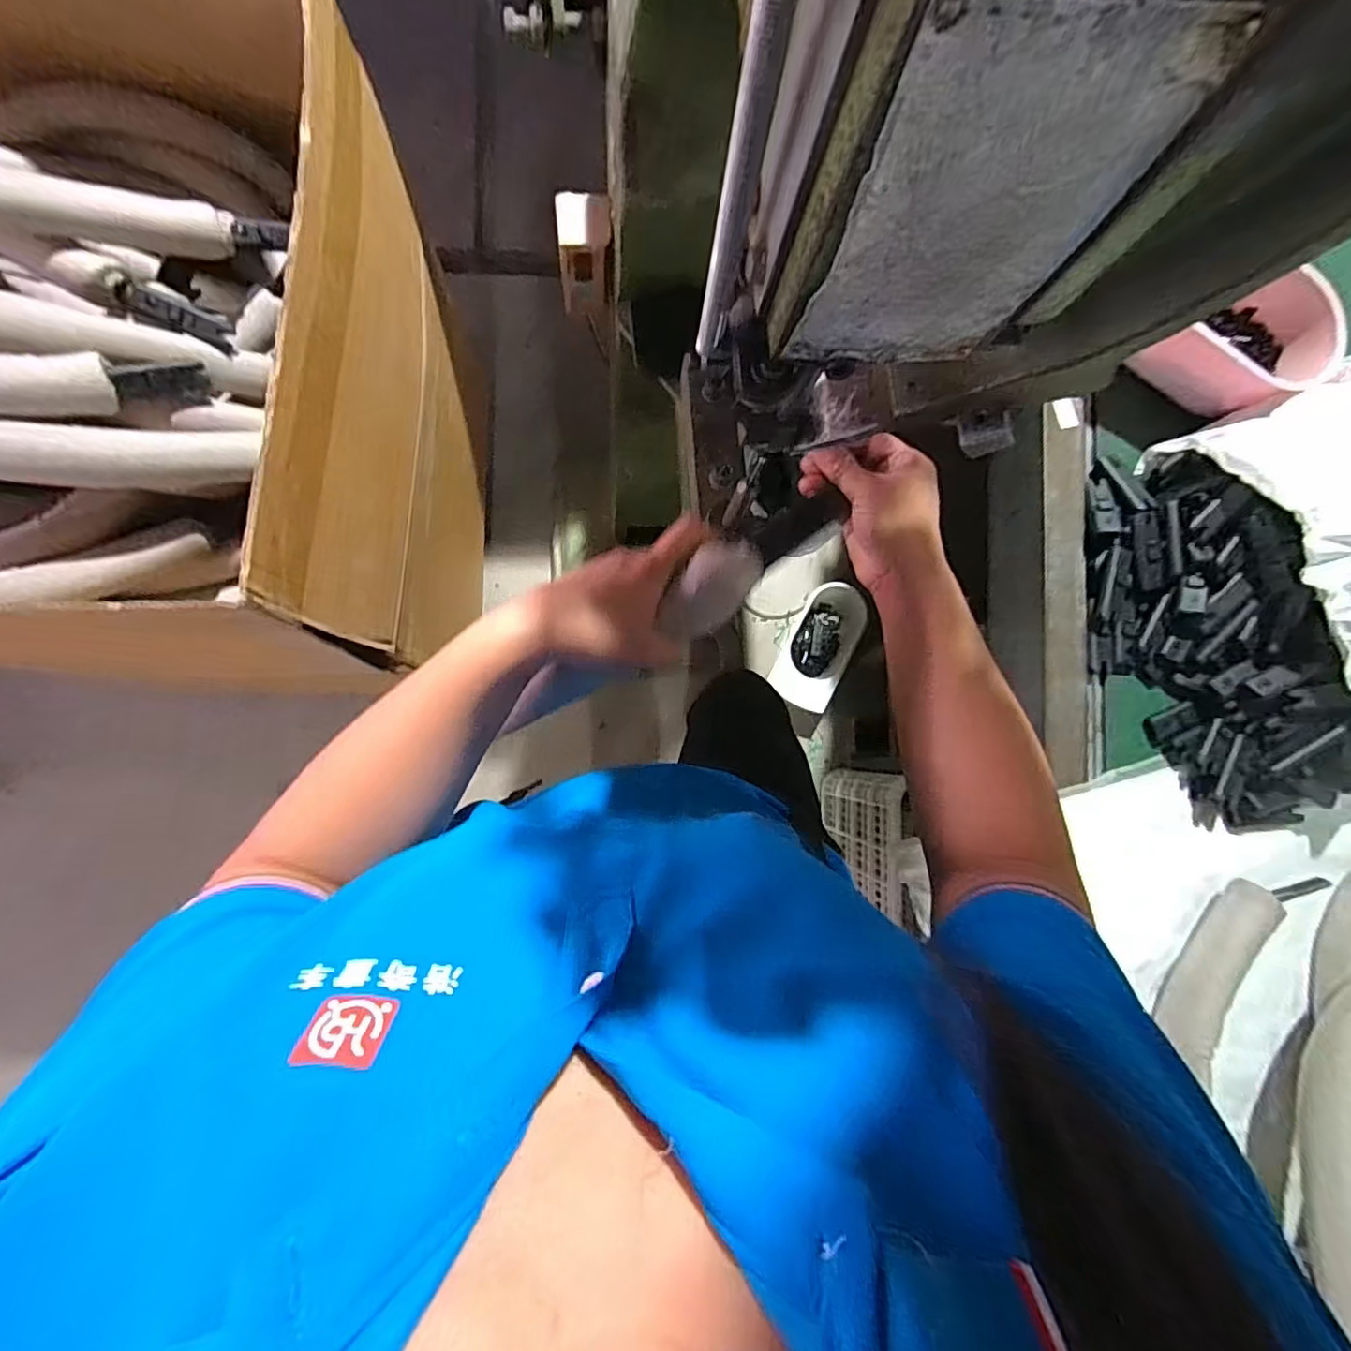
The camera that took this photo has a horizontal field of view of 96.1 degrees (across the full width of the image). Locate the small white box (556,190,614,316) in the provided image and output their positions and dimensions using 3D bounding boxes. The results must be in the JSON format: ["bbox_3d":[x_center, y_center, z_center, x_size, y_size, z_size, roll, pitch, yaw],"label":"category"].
[{"bbox_3d":[-0.092,-0.431,0.625,0.055,0.115,0.051,-1,83,-6],"label":"small white box"}]

